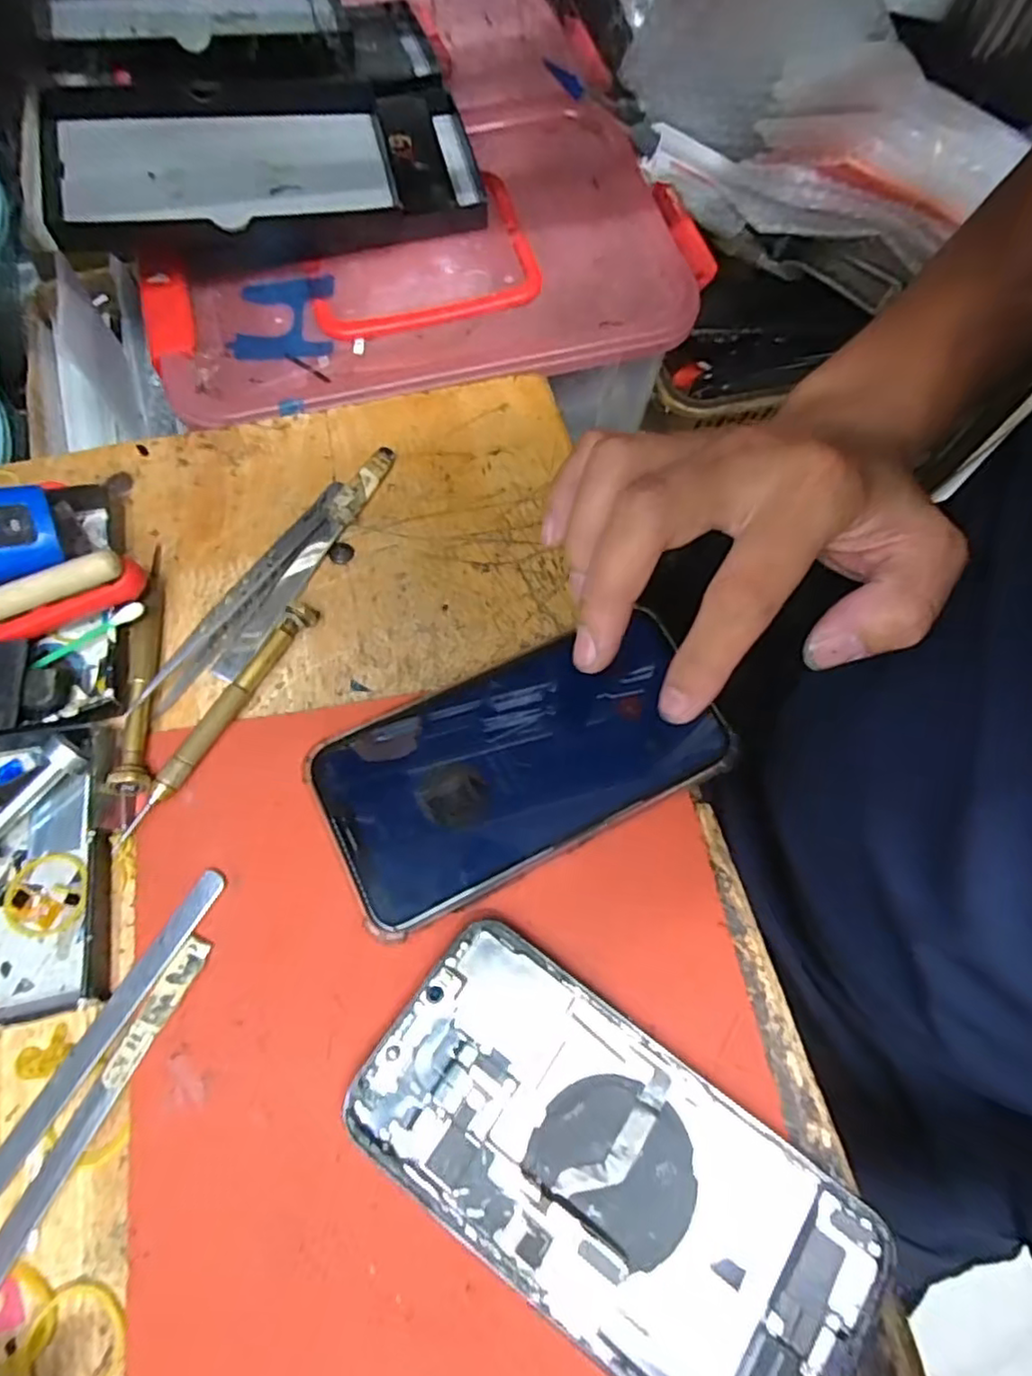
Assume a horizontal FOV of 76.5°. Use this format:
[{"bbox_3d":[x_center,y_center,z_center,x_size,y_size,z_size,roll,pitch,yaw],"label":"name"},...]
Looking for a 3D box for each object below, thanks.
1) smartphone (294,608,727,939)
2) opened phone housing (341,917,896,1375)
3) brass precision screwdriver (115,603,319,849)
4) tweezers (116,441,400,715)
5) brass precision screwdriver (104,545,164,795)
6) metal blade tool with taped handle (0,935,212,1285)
[{"bbox_3d":[0.002,0.026,0.246,0.146,0.008,0.075,-24,70,-11],"label":"smartphone"},{"bbox_3d":[0.030,0.149,0.202,0.159,0.007,0.080,34,70,12],"label":"opened phone housing"},{"bbox_3d":[-0.112,0.010,0.253,0.009,0.012,0.107,27,69,9],"label":"brass precision screwdriver"},{"bbox_3d":[-0.098,-0.049,0.276,0.028,0.013,0.150,29,70,10],"label":"tweezers"},{"bbox_3d":[-0.146,-0.013,0.258,0.014,0.015,0.108,-4,67,-3],"label":"brass precision screwdriver"},{"bbox_3d":[-0.134,0.134,0.205,0.009,0.004,0.114,26,69,9],"label":"metal blade tool with taped handle"}]

